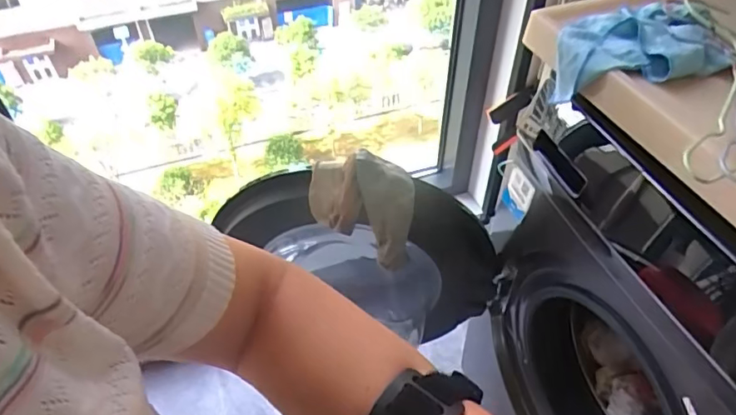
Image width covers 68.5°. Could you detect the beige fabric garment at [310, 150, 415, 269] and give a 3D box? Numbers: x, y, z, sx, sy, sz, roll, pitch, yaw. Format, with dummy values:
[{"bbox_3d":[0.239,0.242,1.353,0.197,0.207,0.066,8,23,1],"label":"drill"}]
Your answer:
[{"bbox_3d":[-0.009,0.002,0.796,0.145,0.133,0.102,12,49,11],"label":"beige fabric garment"}]

